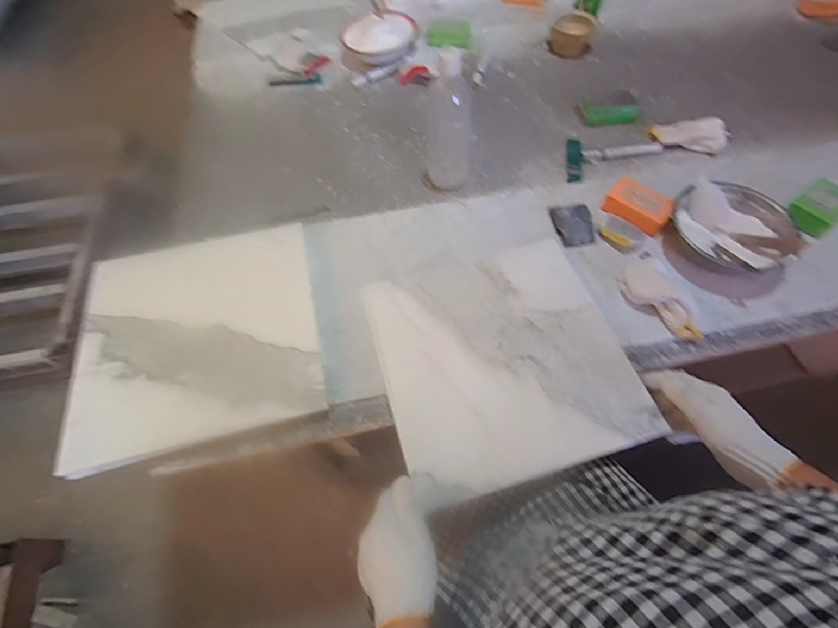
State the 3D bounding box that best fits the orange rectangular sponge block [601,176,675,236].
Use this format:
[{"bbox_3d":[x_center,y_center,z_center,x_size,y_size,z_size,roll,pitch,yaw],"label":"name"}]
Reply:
[{"bbox_3d":[0.347,-0.171,0.640,0.093,0.034,0.065,37,67,21],"label":"orange rectangular sponge block"}]

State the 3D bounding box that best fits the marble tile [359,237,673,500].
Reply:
[{"bbox_3d":[0.105,0.054,0.522,0.299,0.014,0.293,-15,60,-7],"label":"marble tile"}]

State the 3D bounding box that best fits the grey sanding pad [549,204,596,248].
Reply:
[{"bbox_3d":[0.242,-0.140,0.632,0.057,0.012,0.081,-4,59,-1],"label":"grey sanding pad"}]

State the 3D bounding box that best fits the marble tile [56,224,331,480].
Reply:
[{"bbox_3d":[-0.290,0.022,0.536,0.298,0.016,0.295,-14,61,-8],"label":"marble tile"}]

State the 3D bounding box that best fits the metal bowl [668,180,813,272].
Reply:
[{"bbox_3d":[0.462,-0.129,0.596,0.156,0.055,0.156,-1,59,1],"label":"metal bowl"}]

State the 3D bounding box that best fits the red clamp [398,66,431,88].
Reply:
[{"bbox_3d":[-0.009,-0.500,0.847,0.066,0.030,0.022,-2,60,2],"label":"red clamp"}]

